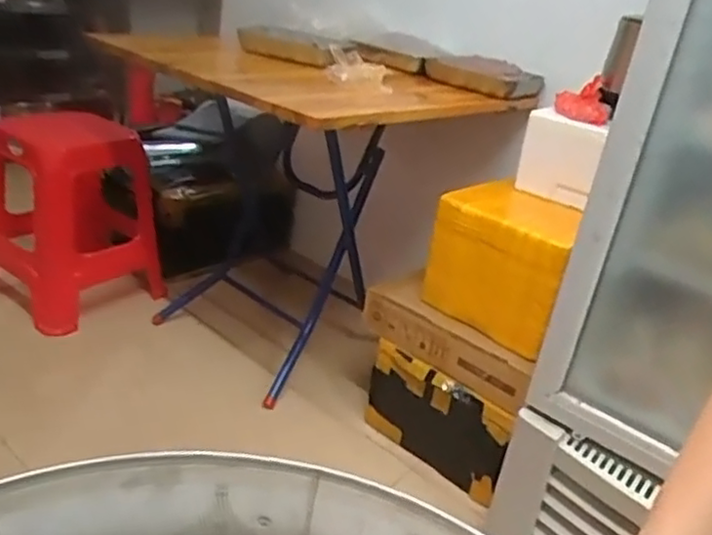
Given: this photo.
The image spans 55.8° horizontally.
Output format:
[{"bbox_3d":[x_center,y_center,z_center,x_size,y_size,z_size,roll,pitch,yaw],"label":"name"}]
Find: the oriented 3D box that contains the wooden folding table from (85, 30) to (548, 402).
[{"bbox_3d":[-0.106,-0.154,1.664,0.739,0.745,0.755,21,29,34],"label":"wooden folding table"}]

